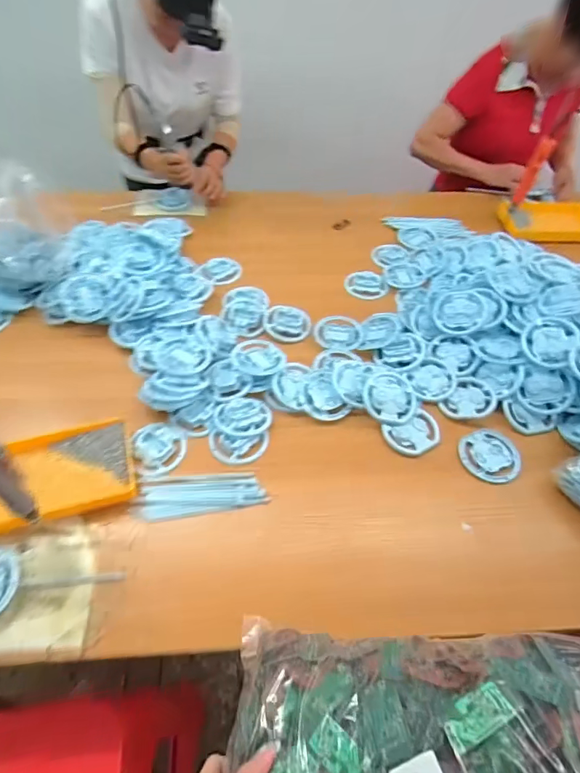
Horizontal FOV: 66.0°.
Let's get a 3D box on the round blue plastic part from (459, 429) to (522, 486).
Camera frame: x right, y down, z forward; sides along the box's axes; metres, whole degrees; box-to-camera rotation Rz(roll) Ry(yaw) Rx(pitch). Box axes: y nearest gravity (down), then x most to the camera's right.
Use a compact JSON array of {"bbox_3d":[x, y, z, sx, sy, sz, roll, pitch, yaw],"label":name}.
[{"bbox_3d":[0.355,0.121,0.793,0.102,0.008,0.102,1,51,-2],"label":"round blue plastic part"}]

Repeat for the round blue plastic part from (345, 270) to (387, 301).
[{"bbox_3d":[0.184,-0.250,1.085,0.096,0.024,0.086,-3,51,-5],"label":"round blue plastic part"}]

